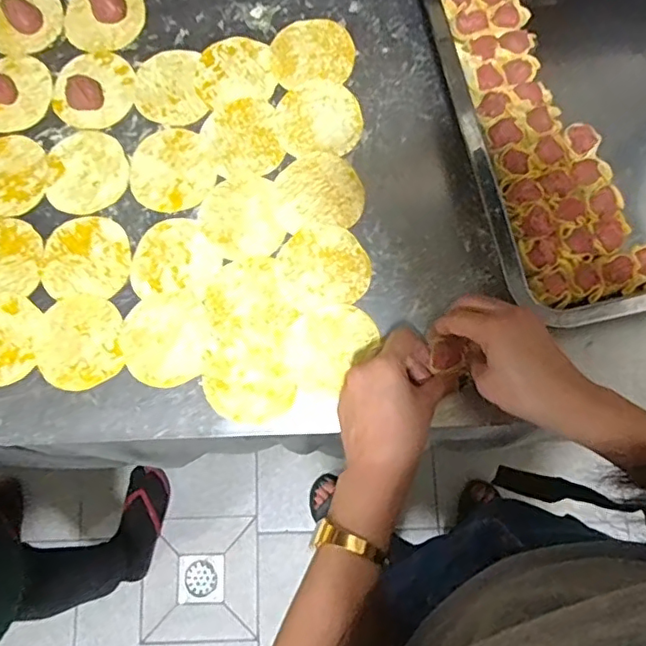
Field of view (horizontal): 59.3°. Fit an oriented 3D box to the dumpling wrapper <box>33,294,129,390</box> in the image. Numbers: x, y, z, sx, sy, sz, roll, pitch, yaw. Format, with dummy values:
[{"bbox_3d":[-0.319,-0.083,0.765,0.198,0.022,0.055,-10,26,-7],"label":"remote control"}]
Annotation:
[{"bbox_3d":[-0.220,0.017,0.508,0.075,0.004,0.084,-8,77,0],"label":"dumpling wrapper"}]

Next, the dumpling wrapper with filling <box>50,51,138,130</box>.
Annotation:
[{"bbox_3d":[-0.229,-0.236,0.557,0.081,0.026,0.082,0,77,1],"label":"dumpling wrapper with filling"}]

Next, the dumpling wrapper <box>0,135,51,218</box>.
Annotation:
[{"bbox_3d":[-0.306,-0.142,0.549,0.082,0.004,0.083,0,77,1],"label":"dumpling wrapper"}]

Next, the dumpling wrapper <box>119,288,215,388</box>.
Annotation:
[{"bbox_3d":[-0.139,0.014,0.507,0.081,0.004,0.083,0,77,1],"label":"dumpling wrapper"}]

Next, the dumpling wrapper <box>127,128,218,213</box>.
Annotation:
[{"bbox_3d":[-0.147,-0.146,0.543,0.078,0.004,0.083,0,77,1],"label":"dumpling wrapper"}]

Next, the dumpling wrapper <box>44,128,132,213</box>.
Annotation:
[{"bbox_3d":[-0.227,-0.147,0.546,0.076,0.004,0.084,-2,77,1],"label":"dumpling wrapper"}]

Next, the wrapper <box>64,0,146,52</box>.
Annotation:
[{"bbox_3d":[-0.225,-0.319,0.576,0.079,0.016,0.081,0,77,1],"label":"wrapper"}]

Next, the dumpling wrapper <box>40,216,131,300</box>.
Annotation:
[{"bbox_3d":[-0.221,-0.062,0.526,0.081,0.004,0.075,0,77,1],"label":"dumpling wrapper"}]

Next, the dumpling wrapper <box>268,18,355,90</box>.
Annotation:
[{"bbox_3d":[-0.011,-0.270,0.564,0.081,0.004,0.074,0,77,1],"label":"dumpling wrapper"}]

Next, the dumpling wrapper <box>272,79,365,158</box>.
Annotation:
[{"bbox_3d":[-0.004,-0.200,0.551,0.082,0.004,0.078,0,77,1],"label":"dumpling wrapper"}]

